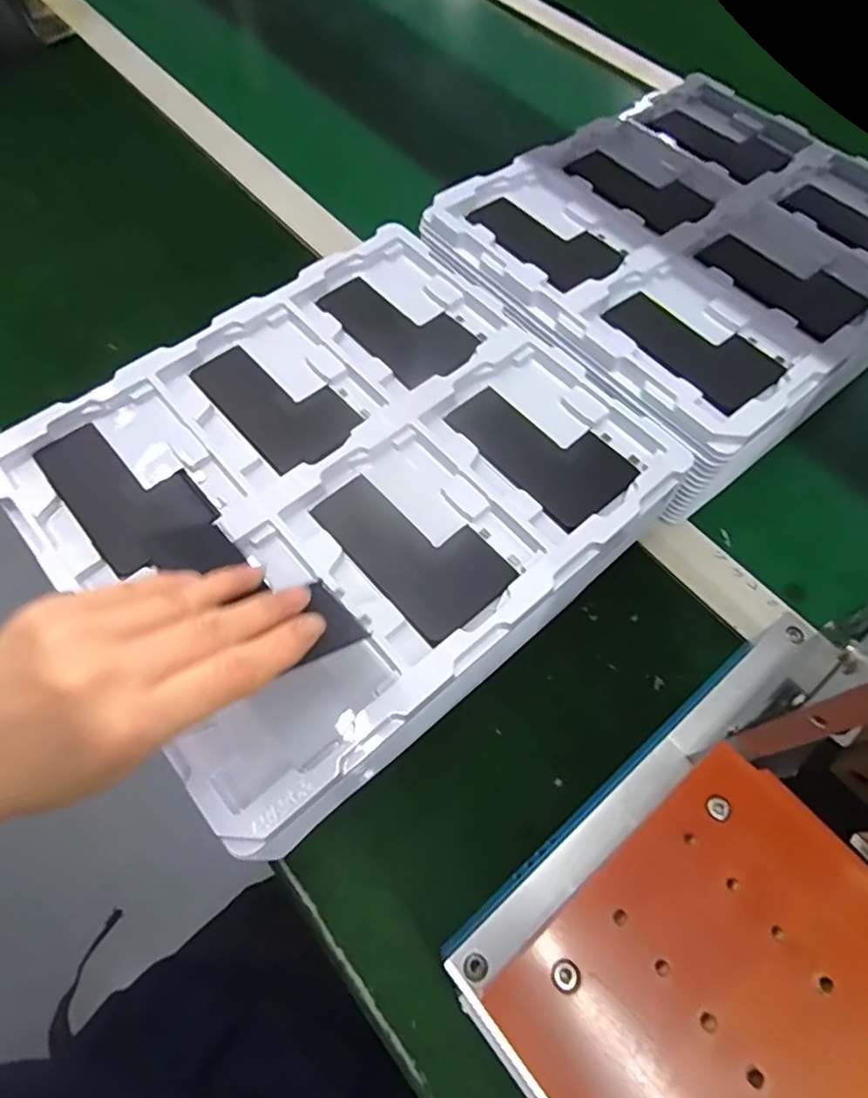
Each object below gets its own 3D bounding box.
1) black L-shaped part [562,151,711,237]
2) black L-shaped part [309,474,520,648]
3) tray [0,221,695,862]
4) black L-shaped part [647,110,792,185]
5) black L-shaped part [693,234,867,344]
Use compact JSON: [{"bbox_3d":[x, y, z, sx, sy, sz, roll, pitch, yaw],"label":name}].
[{"bbox_3d":[0.160,-0.280,0.471,0.067,0.007,0.109,-34,68,-16],"label":"black L-shaped part"},{"bbox_3d":[-0.013,-0.004,0.334,0.059,0.008,0.107,-39,71,-15],"label":"black L-shaped part"},{"bbox_3d":[-0.047,-0.038,0.382,0.310,0.076,0.285,-38,69,-18],"label":"tray"},{"bbox_3d":[0.235,-0.334,0.501,0.059,0.007,0.107,-31,68,-15],"label":"black L-shaped part"},{"bbox_3d":[0.244,-0.188,0.425,0.067,0.011,0.107,-34,69,-17],"label":"black L-shaped part"}]

